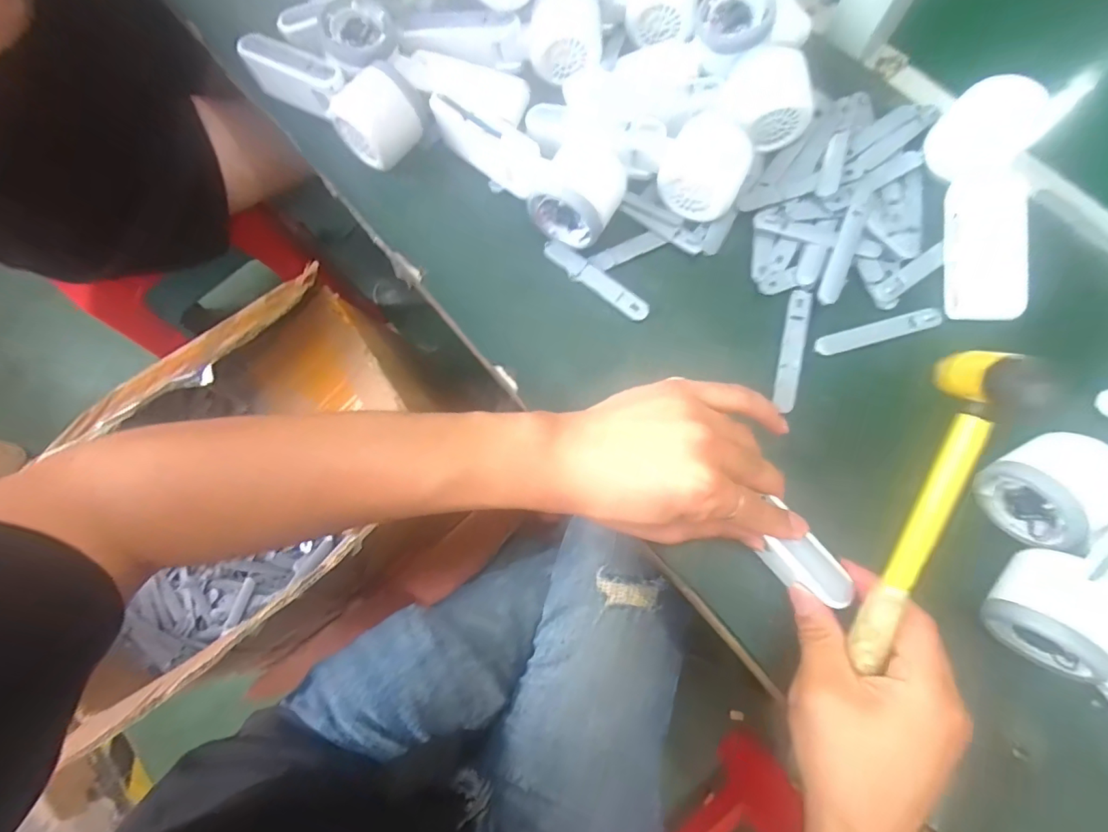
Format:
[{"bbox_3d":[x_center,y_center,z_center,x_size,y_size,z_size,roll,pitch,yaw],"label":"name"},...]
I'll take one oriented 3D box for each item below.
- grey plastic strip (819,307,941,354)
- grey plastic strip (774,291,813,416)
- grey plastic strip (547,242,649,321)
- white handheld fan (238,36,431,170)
[{"bbox_3d":[0.240,-0.062,0.370,0.093,0.006,0.015,-15,76,-2],"label":"grey plastic strip"},{"bbox_3d":[0.173,-0.049,0.363,0.016,0.006,0.089,13,77,5],"label":"grey plastic strip"},{"bbox_3d":[0.032,-0.104,0.383,0.093,0.005,0.018,38,80,10],"label":"grey plastic strip"},{"bbox_3d":[-0.178,-0.264,0.403,0.157,0.046,0.060,36,80,10],"label":"white handheld fan"}]

